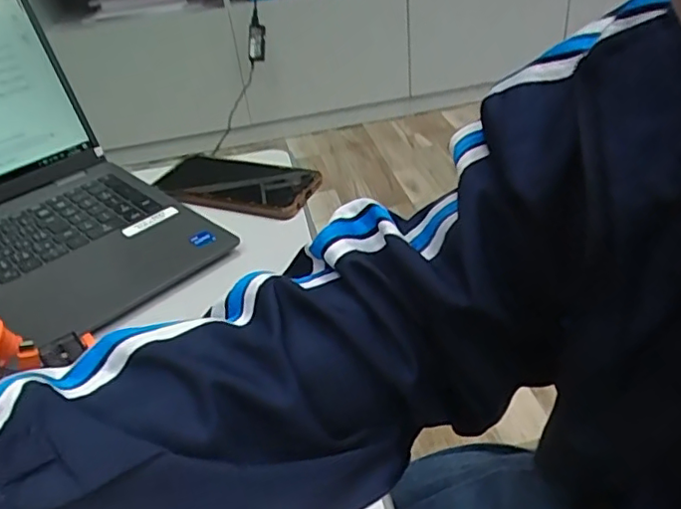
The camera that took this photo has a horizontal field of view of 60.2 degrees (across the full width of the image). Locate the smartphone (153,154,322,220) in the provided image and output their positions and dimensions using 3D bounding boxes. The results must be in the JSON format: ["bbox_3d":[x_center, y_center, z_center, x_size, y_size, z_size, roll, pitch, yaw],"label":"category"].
[{"bbox_3d":[-0.102,-0.063,0.564,0.147,0.014,0.081,11,39,23],"label":"smartphone"}]

